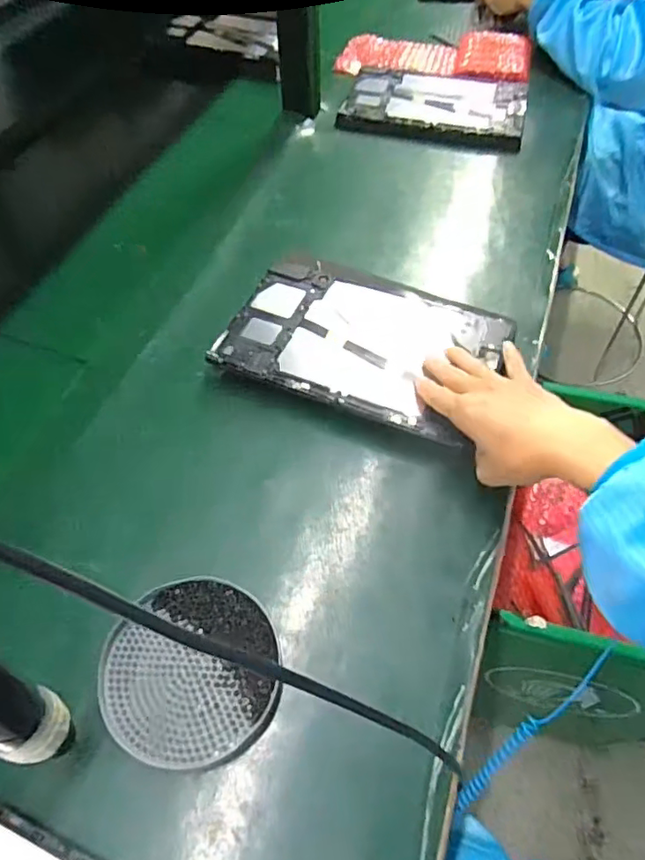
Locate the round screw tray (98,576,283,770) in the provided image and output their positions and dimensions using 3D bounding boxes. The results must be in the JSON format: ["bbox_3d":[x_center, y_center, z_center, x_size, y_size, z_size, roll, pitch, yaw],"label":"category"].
[{"bbox_3d":[-0.085,0.155,0.376,0.109,0.013,0.111,-1,55,1],"label":"round screw tray"}]

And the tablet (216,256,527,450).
[{"bbox_3d":[0.037,-0.084,0.524,0.234,0.013,0.160,19,59,13],"label":"tablet"}]

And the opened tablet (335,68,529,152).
[{"bbox_3d":[0.152,-0.442,0.776,0.236,0.023,0.156,13,56,11],"label":"opened tablet"}]

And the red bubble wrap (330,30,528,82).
[{"bbox_3d":[0.162,-0.554,0.841,0.272,0.032,0.123,12,56,10],"label":"red bubble wrap"}]

